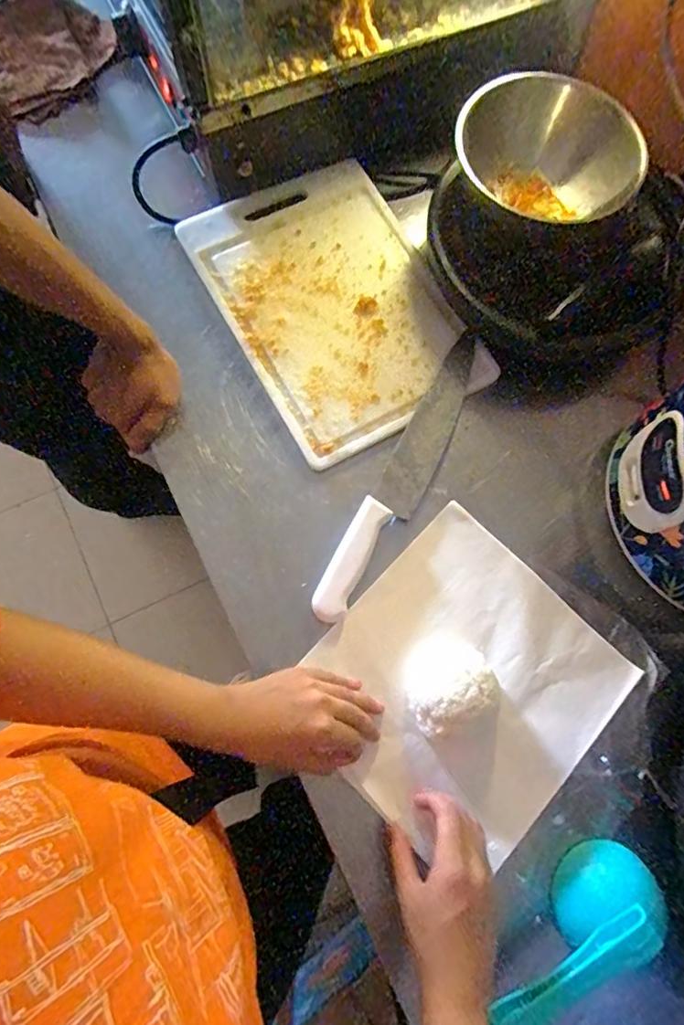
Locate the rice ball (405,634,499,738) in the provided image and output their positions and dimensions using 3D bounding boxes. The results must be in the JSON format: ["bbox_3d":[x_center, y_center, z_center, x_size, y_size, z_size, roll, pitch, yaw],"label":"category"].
[{"bbox_3d":[0.096,0.156,0.487,0.079,0.046,0.072,-28,78,-6],"label":"rice ball"}]

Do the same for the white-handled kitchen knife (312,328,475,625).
[{"bbox_3d":[0.070,-0.045,0.549,0.049,0.023,0.349,29,79,7],"label":"white-handled kitchen knife"}]

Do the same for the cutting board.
[{"bbox_3d":[-0.008,-0.243,0.600,0.239,0.015,0.334,-29,78,-6],"label":"cutting board"}]

